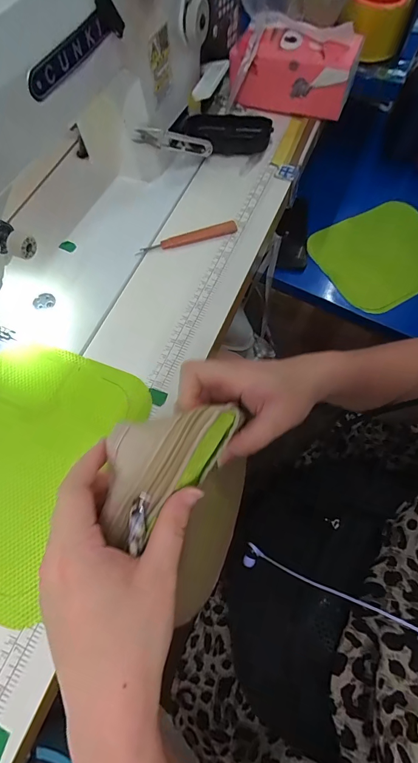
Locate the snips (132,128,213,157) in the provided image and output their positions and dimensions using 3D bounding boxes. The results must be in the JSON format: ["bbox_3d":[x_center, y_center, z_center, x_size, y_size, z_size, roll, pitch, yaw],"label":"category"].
[{"bbox_3d":[-0.041,-0.289,0.442,0.101,0.020,0.008,-9,67,-28],"label":"snips"}]

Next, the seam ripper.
[{"bbox_3d":[-0.025,-0.166,0.431,0.118,0.010,0.017,-19,70,-7],"label":"seam ripper"}]

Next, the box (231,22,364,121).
[{"bbox_3d":[0.113,-0.419,0.490,0.158,0.071,0.097,18,70,8],"label":"box"}]

